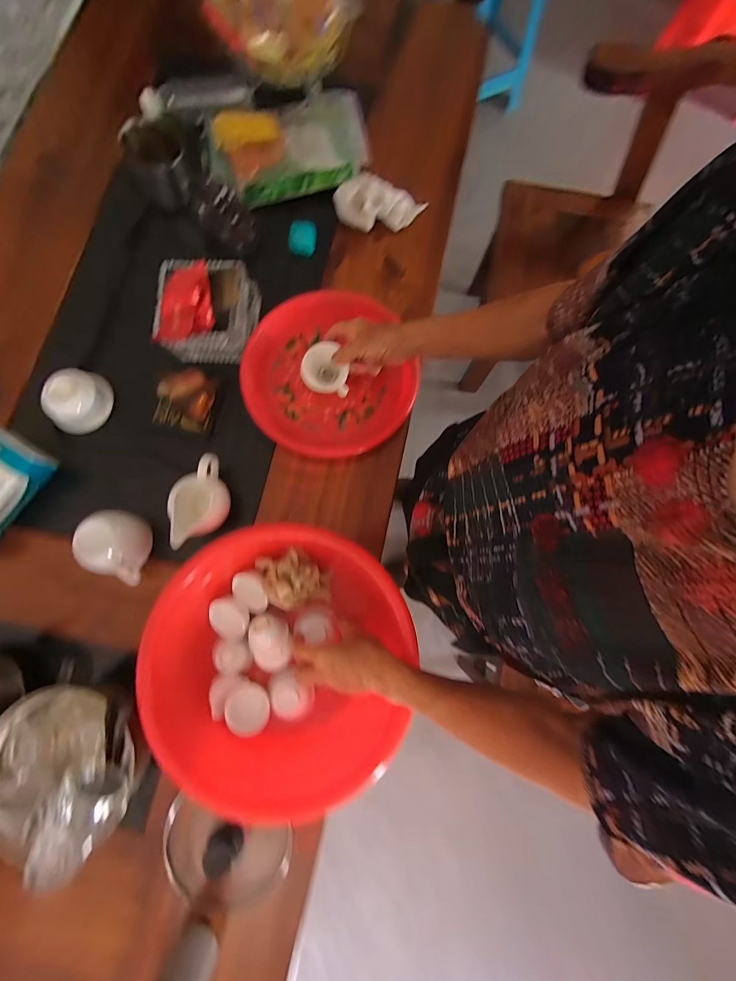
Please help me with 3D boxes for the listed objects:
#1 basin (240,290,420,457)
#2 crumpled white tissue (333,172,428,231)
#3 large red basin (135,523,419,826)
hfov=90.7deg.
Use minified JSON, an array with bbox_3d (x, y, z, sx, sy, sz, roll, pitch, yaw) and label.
[{"bbox_3d":[-0.061,-0.171,0.536,0.239,0.038,0.244,-22,81,-5],"label":"basin"},{"bbox_3d":[0.020,-0.461,0.587,0.146,0.052,0.063,2,80,-1],"label":"crumpled white tissue"},{"bbox_3d":[-0.095,0.195,0.438,0.287,0.082,0.297,0,80,-1],"label":"large red basin"}]

